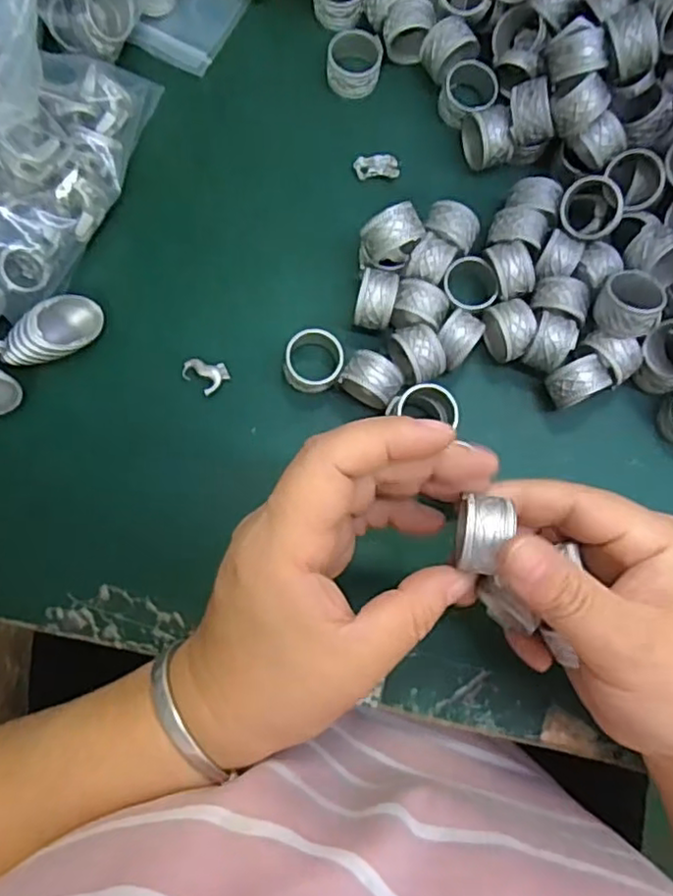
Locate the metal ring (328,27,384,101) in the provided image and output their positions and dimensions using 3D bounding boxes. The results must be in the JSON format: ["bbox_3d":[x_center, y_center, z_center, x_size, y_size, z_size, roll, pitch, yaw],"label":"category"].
[{"bbox_3d":[0.009,-0.199,0.334,0.027,0.020,0.025,0,82,-1],"label":"metal ring"}]

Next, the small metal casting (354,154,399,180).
[{"bbox_3d":[0.021,-0.145,0.334,0.022,0.009,0.011,2,82,-1],"label":"small metal casting"}]

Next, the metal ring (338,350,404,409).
[{"bbox_3d":[0.017,-0.032,0.303,0.026,0.023,0.019,34,82,4],"label":"metal ring"}]

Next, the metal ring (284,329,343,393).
[{"bbox_3d":[-0.011,-0.041,0.308,0.027,0.015,0.027,0,82,-1],"label":"metal ring"}]

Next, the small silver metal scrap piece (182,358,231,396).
[{"bbox_3d":[-0.063,-0.036,0.311,0.019,0.004,0.019,0,82,-1],"label":"small silver metal scrap piece"}]

